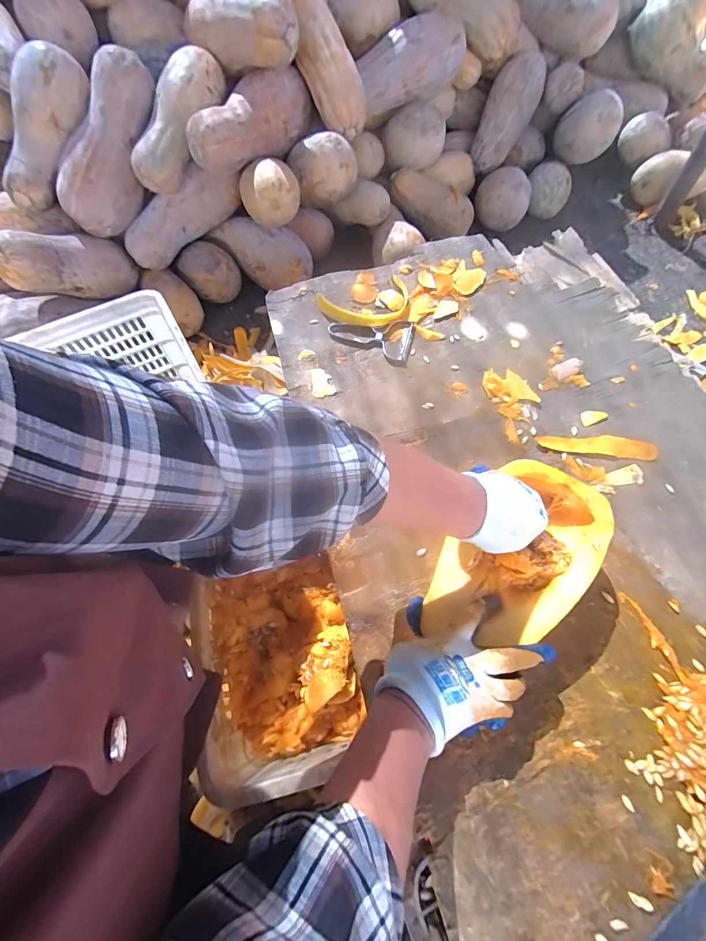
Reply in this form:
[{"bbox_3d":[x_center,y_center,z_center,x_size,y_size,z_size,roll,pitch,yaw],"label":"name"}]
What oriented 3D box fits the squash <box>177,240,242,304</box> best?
[{"bbox_3d":[-0.418,-0.580,1.105,0.136,0.122,0.135,-1,63,2],"label":"squash"}]

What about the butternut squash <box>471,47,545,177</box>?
[{"bbox_3d":[0.504,-1.178,1.277,0.129,0.120,0.320,35,111,17],"label":"butternut squash"}]

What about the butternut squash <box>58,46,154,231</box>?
[{"bbox_3d":[-0.566,-0.756,0.896,0.106,0.126,0.378,22,99,12],"label":"butternut squash"}]

